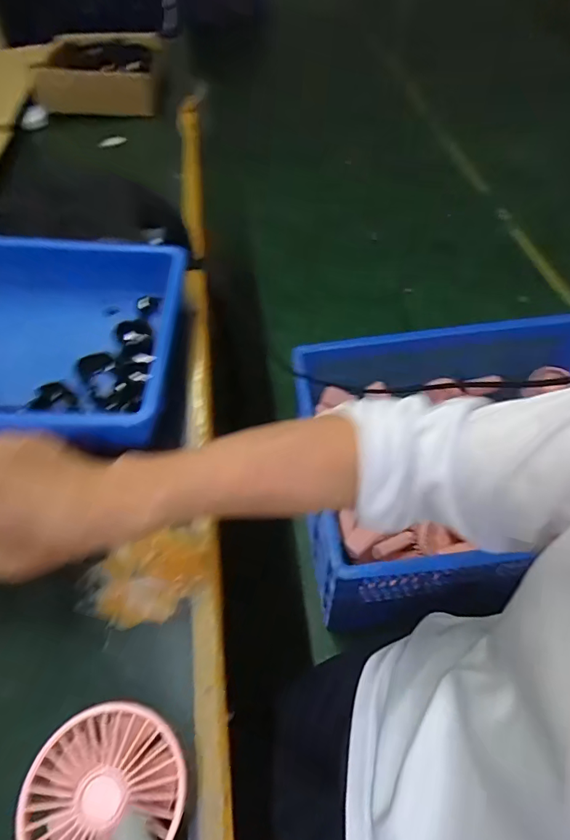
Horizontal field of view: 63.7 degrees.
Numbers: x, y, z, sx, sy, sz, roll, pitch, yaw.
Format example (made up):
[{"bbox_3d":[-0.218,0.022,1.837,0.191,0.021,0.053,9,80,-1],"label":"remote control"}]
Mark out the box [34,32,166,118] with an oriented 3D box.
[{"bbox_3d":[-0.332,-0.620,0.828,0.203,0.075,0.160,-1,54,2],"label":"box"}]

